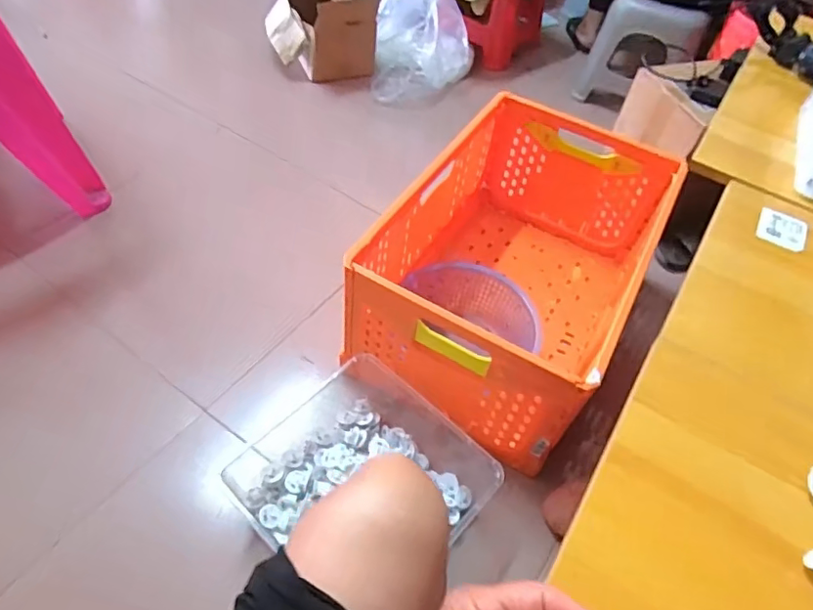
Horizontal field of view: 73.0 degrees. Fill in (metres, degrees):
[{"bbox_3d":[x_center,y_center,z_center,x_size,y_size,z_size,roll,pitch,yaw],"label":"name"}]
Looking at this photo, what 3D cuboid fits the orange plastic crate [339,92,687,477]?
[{"bbox_3d":[0.207,-0.083,1.046,0.394,0.291,0.635,25,53,13],"label":"orange plastic crate"}]

